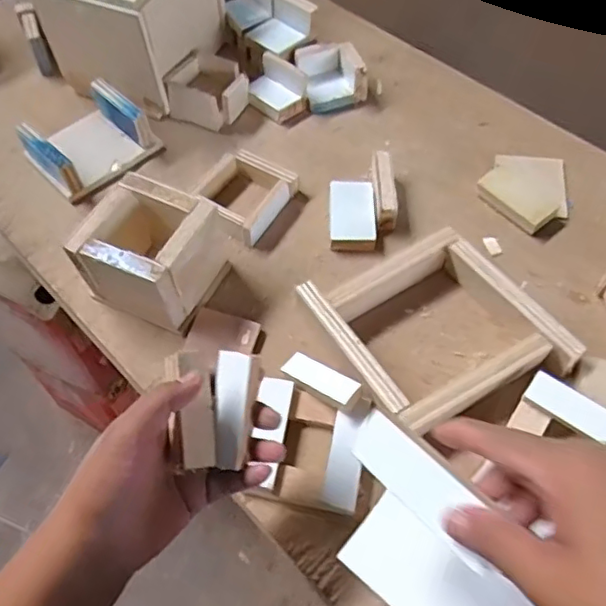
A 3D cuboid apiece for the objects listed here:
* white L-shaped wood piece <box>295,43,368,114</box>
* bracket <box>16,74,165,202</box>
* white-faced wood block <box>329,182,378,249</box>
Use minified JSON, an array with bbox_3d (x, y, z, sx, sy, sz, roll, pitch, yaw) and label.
[{"bbox_3d":[0.032,-0.266,0.699,0.069,0.047,0.067,-18,58,-12],"label":"white L-shaped wood piece"},{"bbox_3d":[-0.233,-0.177,0.644,0.102,0.048,0.115,37,63,22],"label":"bracket"},{"bbox_3d":[0.050,-0.089,0.593,0.043,0.018,0.076,1,56,1],"label":"white-faced wood block"}]

